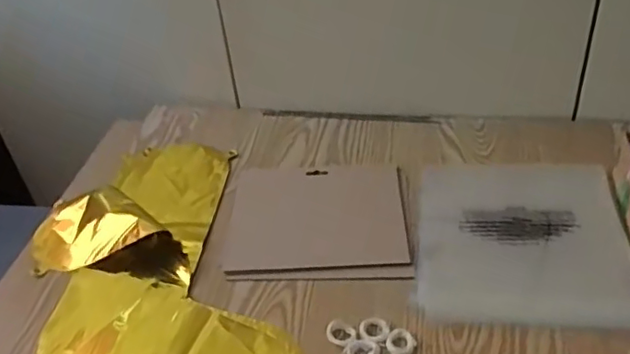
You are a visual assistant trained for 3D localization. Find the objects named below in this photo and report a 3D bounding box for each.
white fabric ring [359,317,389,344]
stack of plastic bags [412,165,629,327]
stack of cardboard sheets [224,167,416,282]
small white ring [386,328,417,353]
[{"bbox_3d":[0.054,0.139,0.547,0.027,0.004,0.027,-4,38,3],"label":"white fabric ring"},{"bbox_3d":[0.215,0.058,0.633,0.206,0.010,0.231,2,39,10],"label":"stack of plastic bags"},{"bbox_3d":[0.006,0.048,0.672,0.193,0.010,0.171,-2,38,6],"label":"stack of cardboard sheets"},{"bbox_3d":[0.076,0.147,0.535,0.024,0.006,0.026,-4,38,3],"label":"small white ring"}]

